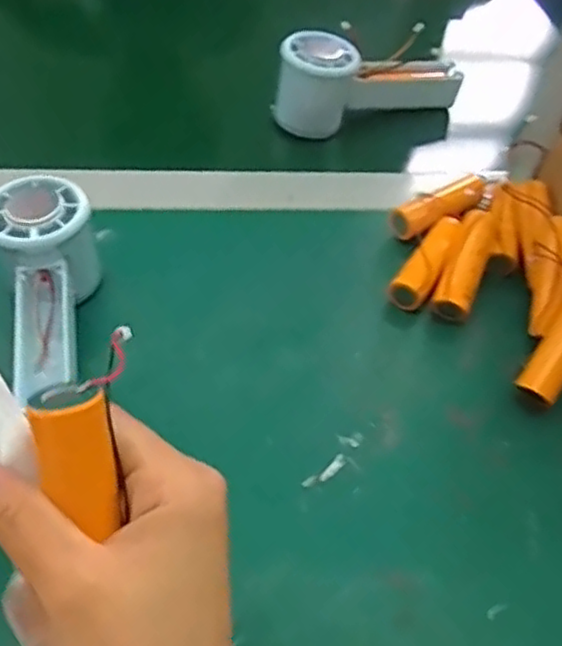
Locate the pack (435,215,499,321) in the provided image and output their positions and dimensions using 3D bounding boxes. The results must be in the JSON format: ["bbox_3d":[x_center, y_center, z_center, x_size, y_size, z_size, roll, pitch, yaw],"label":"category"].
[{"bbox_3d":[0.117,-0.034,0.425,0.020,0.024,0.070,24,70,15],"label":"pack"}]

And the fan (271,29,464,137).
[{"bbox_3d":[0.066,-0.195,0.534,0.156,0.058,0.058,-12,53,-14],"label":"fan"}]

